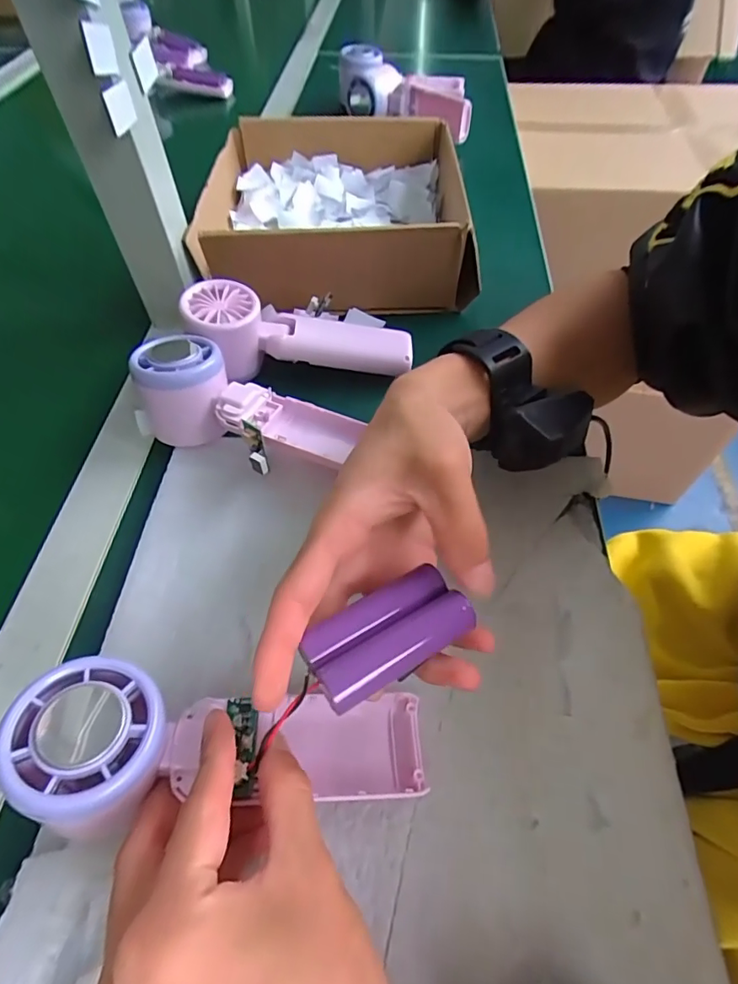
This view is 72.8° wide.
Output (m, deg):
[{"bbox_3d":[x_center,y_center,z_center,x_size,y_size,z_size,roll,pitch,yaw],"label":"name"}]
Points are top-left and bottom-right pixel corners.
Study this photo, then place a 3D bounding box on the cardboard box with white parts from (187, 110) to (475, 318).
[{"bbox_3d":[-0.028,-0.251,0.451,0.212,0.070,0.227,-2,56,0],"label":"cardboard box with white parts"}]

